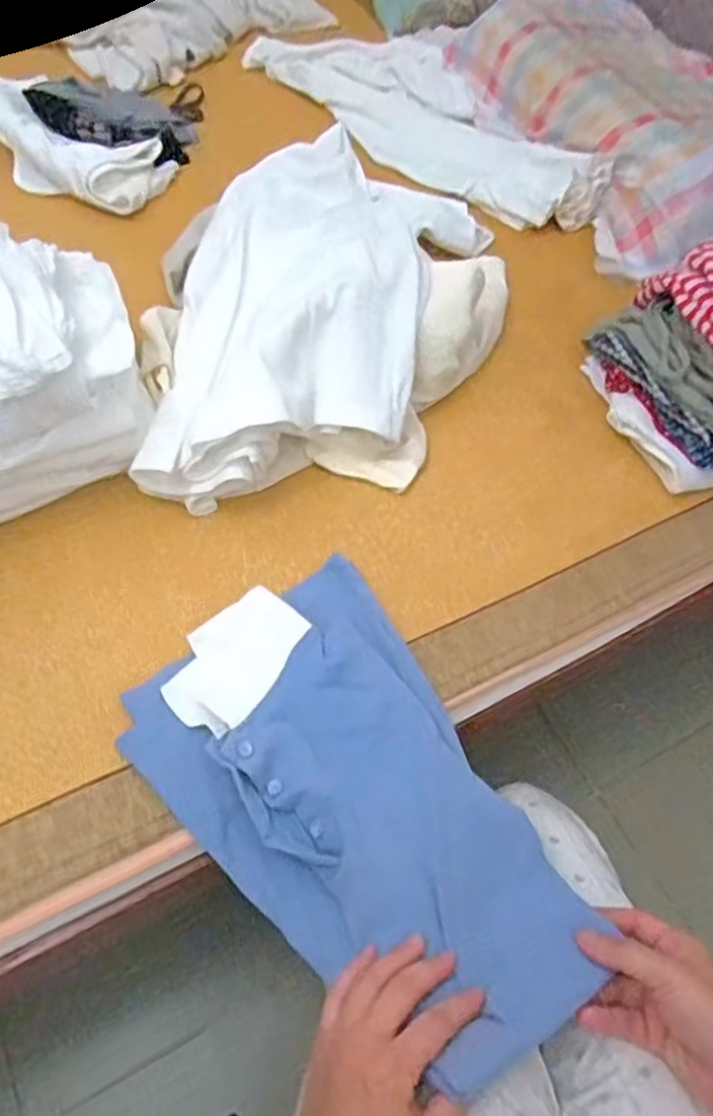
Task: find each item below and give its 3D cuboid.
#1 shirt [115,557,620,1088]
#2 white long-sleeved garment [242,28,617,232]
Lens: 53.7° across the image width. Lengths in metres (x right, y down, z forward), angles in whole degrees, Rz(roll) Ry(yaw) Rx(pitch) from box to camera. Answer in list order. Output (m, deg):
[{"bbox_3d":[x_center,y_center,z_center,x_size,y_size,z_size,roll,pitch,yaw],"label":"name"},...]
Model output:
[{"bbox_3d":[-0.011,0.173,0.506,0.220,0.045,0.350,-30,62,-14],"label":"shirt"},{"bbox_3d":[0.093,-0.661,1.034,0.261,0.058,0.615,-25,62,-19],"label":"white long-sleeved garment"}]

